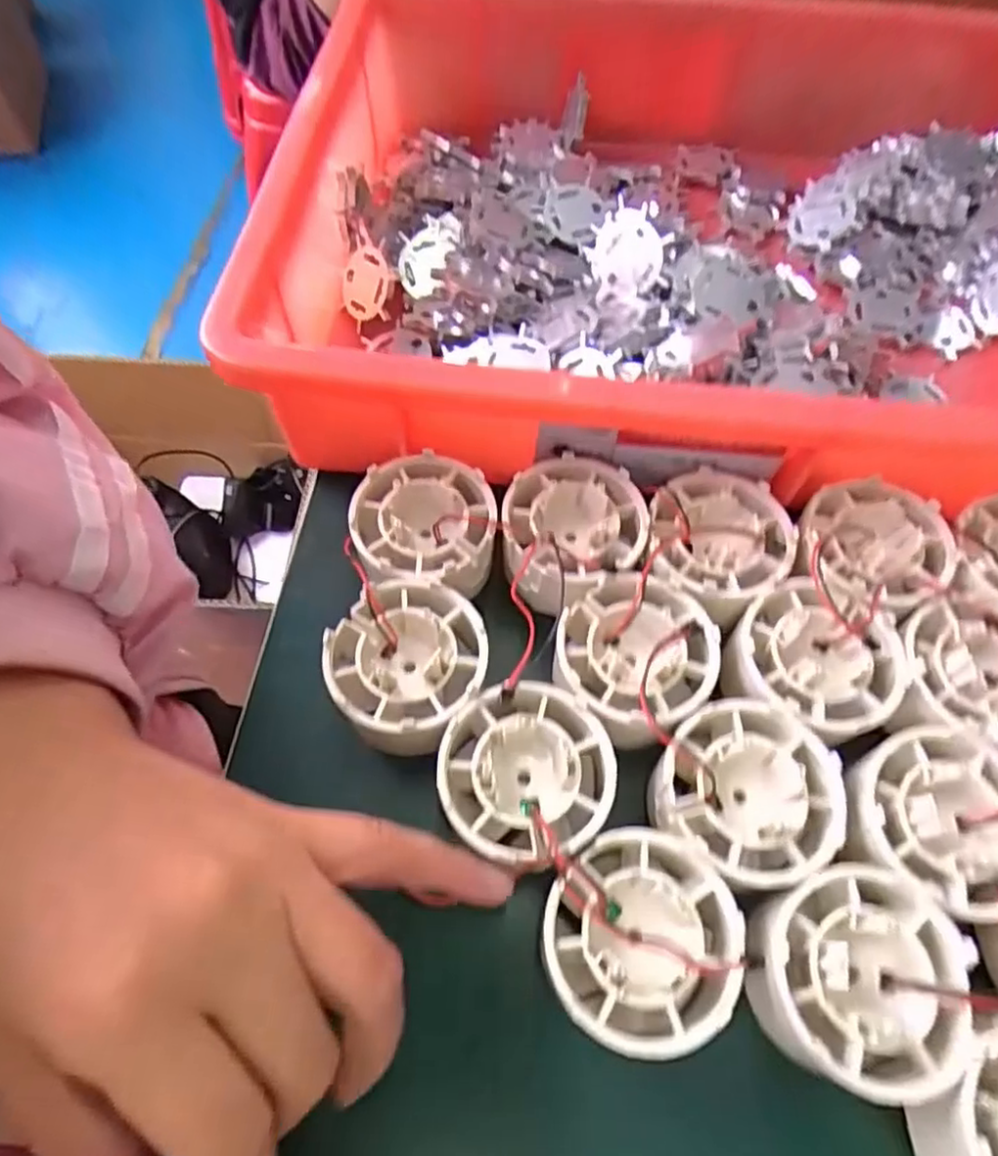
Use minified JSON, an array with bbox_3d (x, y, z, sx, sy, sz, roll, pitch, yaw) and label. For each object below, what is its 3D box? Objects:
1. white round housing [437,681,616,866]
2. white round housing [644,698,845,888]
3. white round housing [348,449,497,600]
[{"bbox_3d":[0.008,0.059,0.209,0.049,0.018,0.050,0,61,-1],"label":"white round housing"},{"bbox_3d":[0.074,0.064,0.207,0.050,0.018,0.050,0,61,-1],"label":"white round housing"},{"bbox_3d":[-0.027,-0.019,0.251,0.050,0.023,0.053,2,61,0],"label":"white round housing"}]

